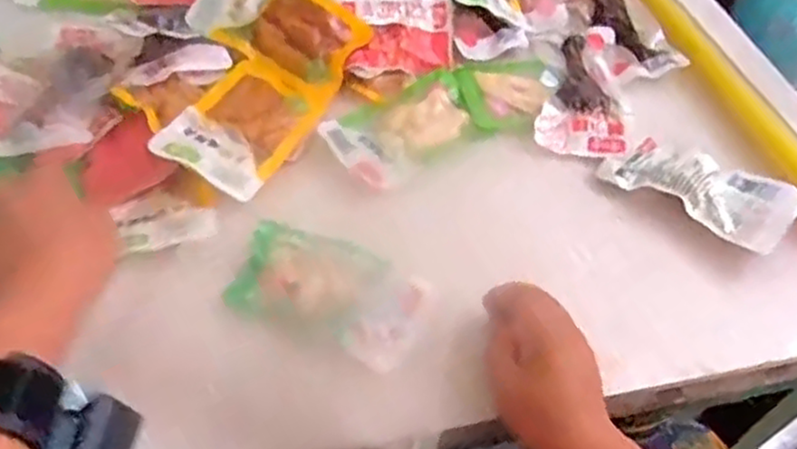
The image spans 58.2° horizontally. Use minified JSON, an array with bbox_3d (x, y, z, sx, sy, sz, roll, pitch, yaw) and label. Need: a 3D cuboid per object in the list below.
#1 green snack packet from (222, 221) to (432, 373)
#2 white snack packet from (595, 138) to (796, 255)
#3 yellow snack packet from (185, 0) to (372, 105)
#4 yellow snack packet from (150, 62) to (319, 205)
[{"bbox_3d":[-0.045,0.041,0.473,0.122,0.022,0.071,22,52,15],"label":"green snack packet"},{"bbox_3d":[0.233,-0.033,0.546,0.133,0.020,0.079,36,57,24],"label":"white snack packet"},{"bbox_3d":[-0.102,-0.172,0.606,0.139,0.014,0.080,32,89,4],"label":"yellow snack packet"},{"bbox_3d":[-0.116,-0.079,0.550,0.080,0.011,0.138,29,44,1],"label":"yellow snack packet"}]

